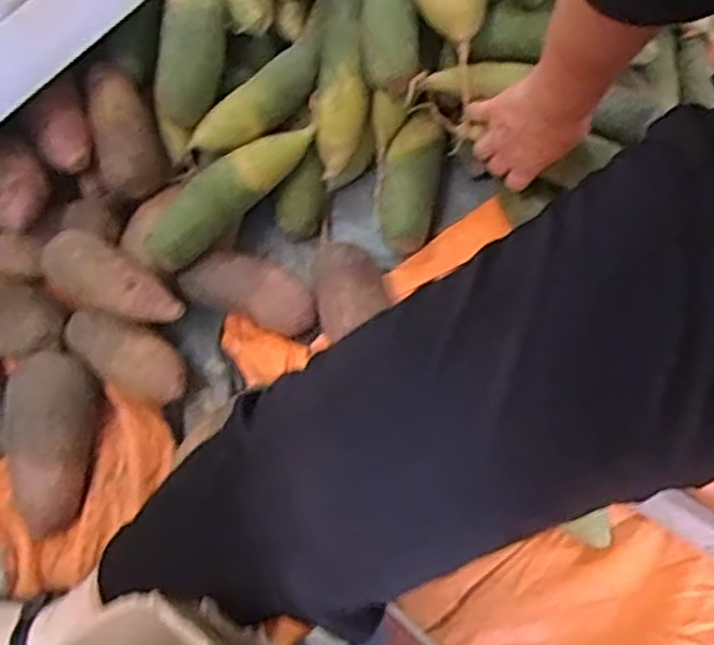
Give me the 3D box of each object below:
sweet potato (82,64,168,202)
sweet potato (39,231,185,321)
[{"bbox_3d":[-0.243,-0.201,0.743,0.064,0.070,0.142,-18,80,-5],"label":"sweet potato"},{"bbox_3d":[-0.232,-0.040,0.680,0.141,0.044,0.061,25,68,-4],"label":"sweet potato"}]

